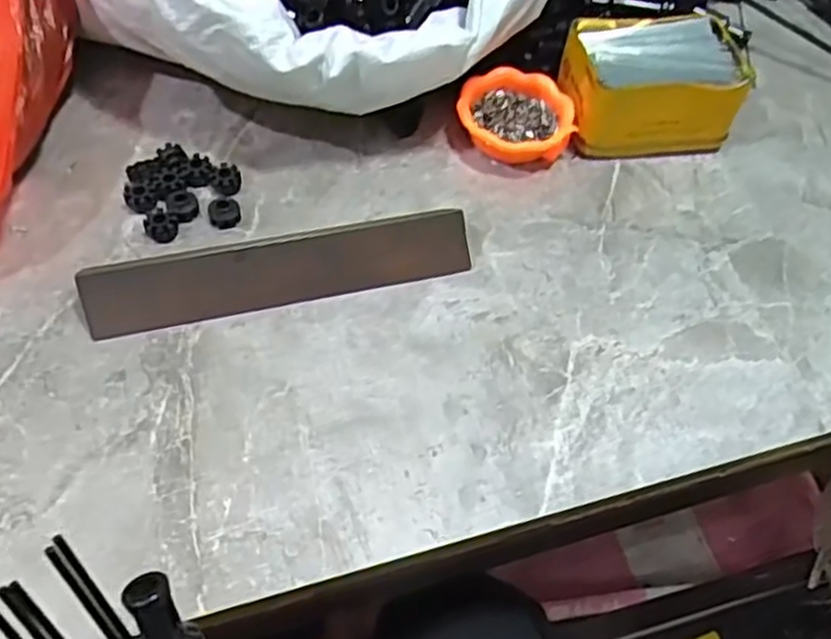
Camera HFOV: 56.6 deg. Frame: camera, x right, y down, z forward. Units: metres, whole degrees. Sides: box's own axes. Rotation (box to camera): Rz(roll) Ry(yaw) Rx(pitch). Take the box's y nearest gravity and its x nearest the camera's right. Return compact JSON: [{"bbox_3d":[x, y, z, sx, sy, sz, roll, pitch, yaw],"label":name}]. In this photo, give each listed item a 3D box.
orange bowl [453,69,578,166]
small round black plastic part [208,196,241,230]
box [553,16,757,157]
[{"bbox_3d":[0.067,-0.136,0.523,0.076,0.025,0.067,5,54,-1],"label":"orange bowl"},{"bbox_3d":[-0.115,-0.064,0.466,0.019,0.013,0.014,-7,55,-10],"label":"small round black plastic part"},{"bbox_3d":[0.164,-0.164,0.537,0.120,0.058,0.090,-5,55,-9],"label":"box"}]

